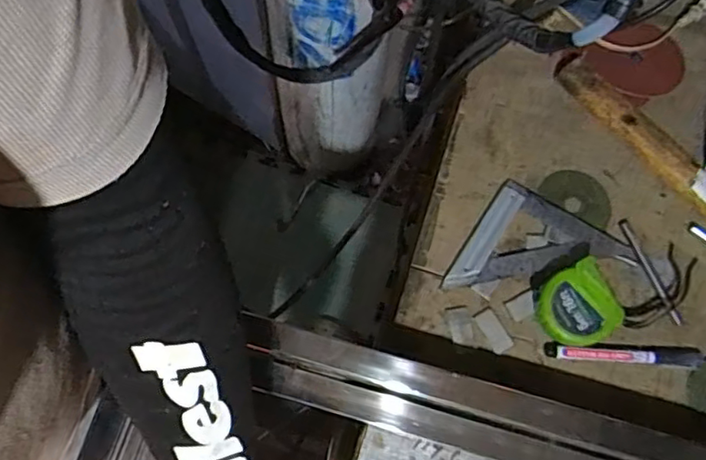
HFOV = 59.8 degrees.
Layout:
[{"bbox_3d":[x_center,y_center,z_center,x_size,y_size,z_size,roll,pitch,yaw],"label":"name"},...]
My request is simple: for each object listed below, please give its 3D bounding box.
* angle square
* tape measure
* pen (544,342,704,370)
[{"bbox_3d":[0.160,-0.001,0.558,0.164,0.010,0.100,-6,72,-4],"label":"angle square"},{"bbox_3d":[0.188,0.067,0.521,0.060,0.036,0.061,-28,75,-11],"label":"tape measure"},{"bbox_3d":[0.233,0.107,0.525,0.134,0.008,0.016,3,72,-1],"label":"pen"}]

